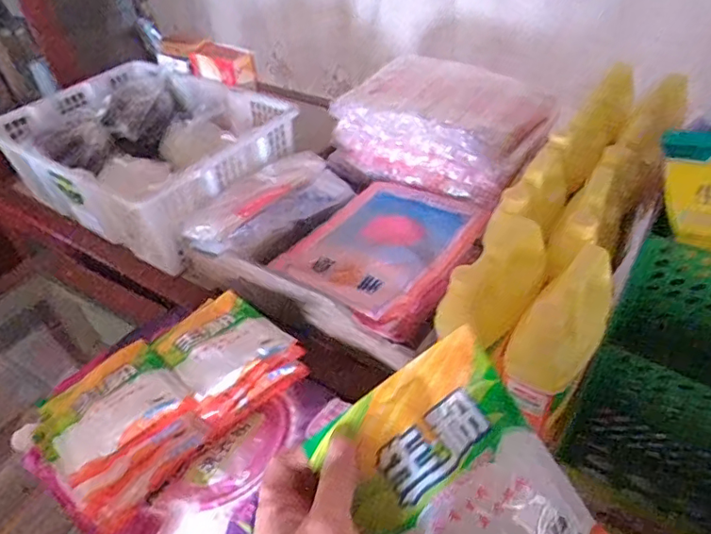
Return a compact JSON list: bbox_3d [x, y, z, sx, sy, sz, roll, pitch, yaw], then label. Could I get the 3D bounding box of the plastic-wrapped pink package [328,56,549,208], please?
[{"bbox_3d":[0.142,-0.249,0.926,0.336,0.171,0.187,20,46,27],"label":"plastic-wrapped pink package"}]

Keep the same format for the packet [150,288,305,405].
[{"bbox_3d":[-0.166,0.087,0.649,0.128,0.020,0.170,-35,48,-30],"label":"packet"}]

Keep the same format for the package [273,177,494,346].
[{"bbox_3d":[0.044,-0.029,0.793,0.243,0.040,0.298,25,48,31],"label":"package"}]

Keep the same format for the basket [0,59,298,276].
[{"bbox_3d":[-0.372,-0.204,0.980,0.467,0.171,0.345,22,47,28],"label":"basket"}]

